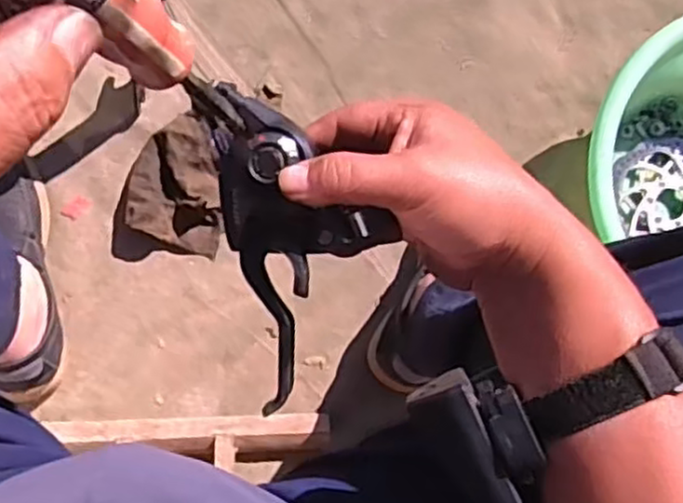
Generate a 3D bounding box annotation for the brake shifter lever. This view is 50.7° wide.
[{"bbox_3d":[-0.018,-0.007,0.357,0.072,0.043,0.153,-16,91,-7],"label":"brake shifter lever"}]

